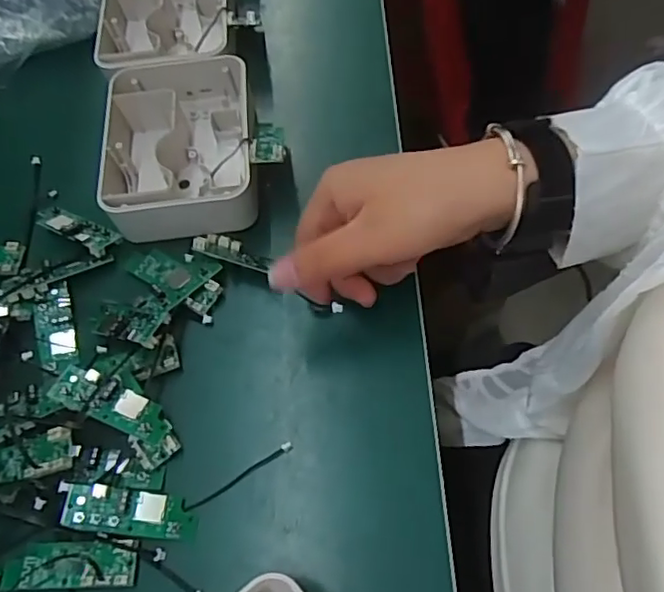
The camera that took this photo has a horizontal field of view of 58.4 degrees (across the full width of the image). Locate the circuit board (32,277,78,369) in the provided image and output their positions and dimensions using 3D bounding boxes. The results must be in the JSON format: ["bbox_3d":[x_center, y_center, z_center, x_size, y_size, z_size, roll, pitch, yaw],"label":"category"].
[{"bbox_3d":[-0.179,0.019,0.382,0.023,0.009,0.056,-19,64,-2],"label":"circuit board"}]

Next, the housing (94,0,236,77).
[{"bbox_3d":[-0.128,-0.215,0.472,0.100,0.041,0.128,-11,64,3],"label":"housing"}]

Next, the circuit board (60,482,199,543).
[{"bbox_3d":[-0.109,0.117,0.323,0.071,0.006,0.025,13,63,-6],"label":"circuit board"}]

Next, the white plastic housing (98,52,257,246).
[{"bbox_3d":[-0.107,-0.100,0.411,0.107,0.035,0.139,-10,64,3],"label":"white plastic housing"}]

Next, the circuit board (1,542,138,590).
[{"bbox_3d":[-0.140,0.143,0.315,0.069,0.005,0.022,-4,65,6],"label":"circuit board"}]

